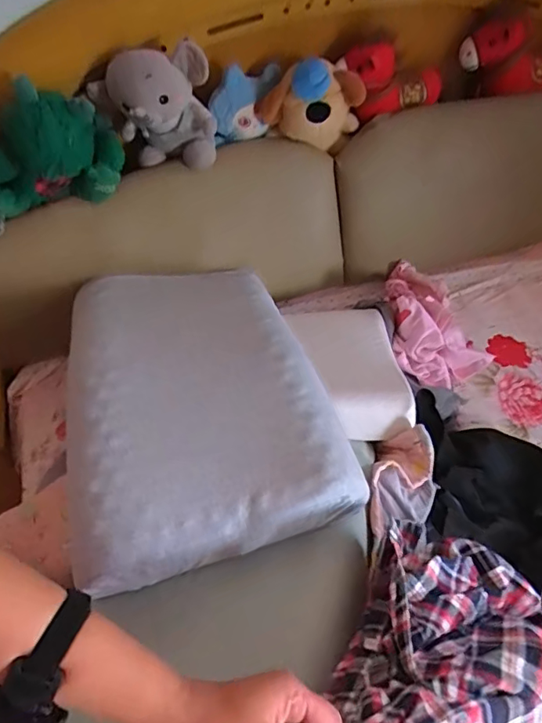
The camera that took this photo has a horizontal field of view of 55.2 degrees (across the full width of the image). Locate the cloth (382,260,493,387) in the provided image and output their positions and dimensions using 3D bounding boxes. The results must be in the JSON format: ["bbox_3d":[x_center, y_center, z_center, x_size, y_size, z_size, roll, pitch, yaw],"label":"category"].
[{"bbox_3d":[0.333,-0.093,1.053,0.168,0.126,0.280,1,55,4],"label":"cloth"}]

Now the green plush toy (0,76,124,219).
[{"bbox_3d":[-0.374,-0.352,0.861,0.231,0.194,0.106,-20,56,-10],"label":"green plush toy"}]

